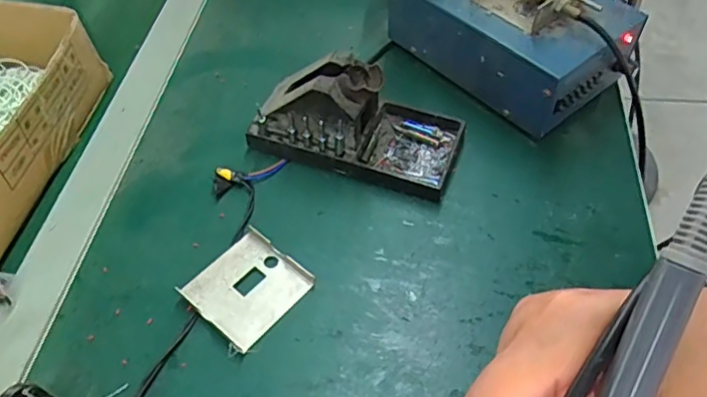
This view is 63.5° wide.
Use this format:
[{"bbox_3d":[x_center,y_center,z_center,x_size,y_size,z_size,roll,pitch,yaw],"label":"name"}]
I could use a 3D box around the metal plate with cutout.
[{"bbox_3d":[-0.071,0.059,0.386,0.064,0.010,0.069,33,61,28],"label":"metal plate with cutout"}]

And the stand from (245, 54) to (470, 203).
[{"bbox_3d":[0.002,-0.067,0.441,0.162,0.069,0.080,15,54,13],"label":"stand"}]

